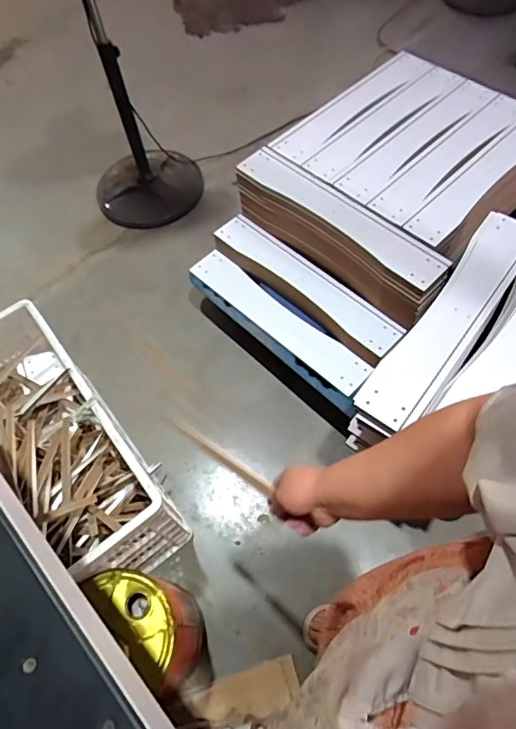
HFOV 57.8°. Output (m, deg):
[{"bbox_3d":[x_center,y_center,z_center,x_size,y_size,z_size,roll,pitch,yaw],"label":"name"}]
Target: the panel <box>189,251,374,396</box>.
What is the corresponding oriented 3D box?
[{"bbox_3d":[0.055,-0.137,1.370,0.614,0.026,0.106,39,86,15],"label":"panel"}]

